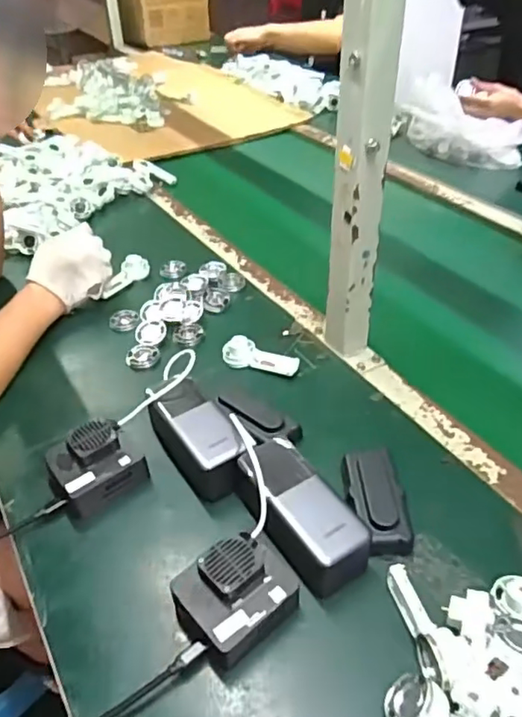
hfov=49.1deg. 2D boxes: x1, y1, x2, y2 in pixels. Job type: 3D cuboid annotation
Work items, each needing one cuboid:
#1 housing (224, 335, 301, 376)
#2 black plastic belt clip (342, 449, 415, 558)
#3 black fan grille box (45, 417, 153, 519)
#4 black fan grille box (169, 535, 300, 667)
[{"bbox_3d":[-0.001,-0.002,0.680,0.092,0.025,0.032,13,41,17],"label":"housing"},{"bbox_3d":[0.107,0.128,0.523,0.048,0.031,0.097,-4,39,-3],"label":"black plastic belt clip"},{"bbox_3d":[-0.161,0.101,0.551,0.082,0.048,0.078,-29,47,-30],"label":"black fan grille box"},{"bbox_3d":[-0.020,0.184,0.446,0.084,0.046,0.072,-27,46,-29],"label":"black fan grille box"}]

